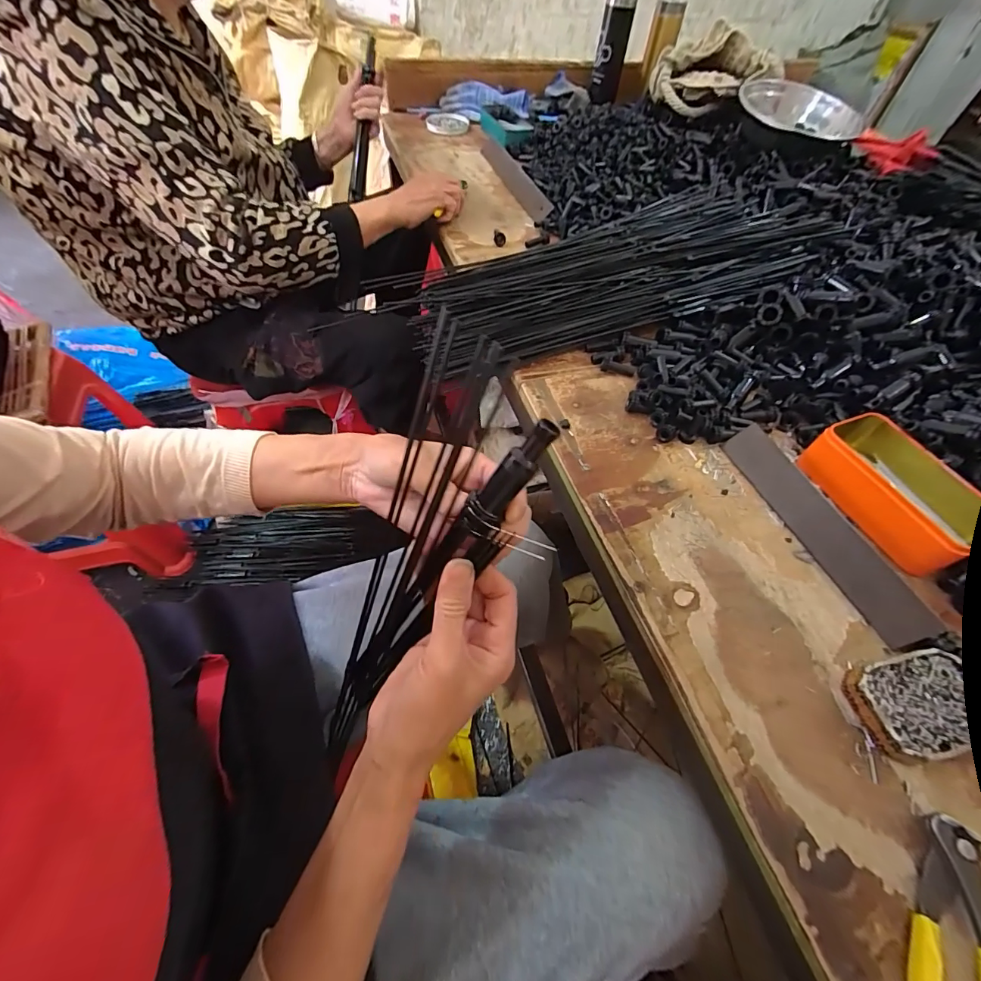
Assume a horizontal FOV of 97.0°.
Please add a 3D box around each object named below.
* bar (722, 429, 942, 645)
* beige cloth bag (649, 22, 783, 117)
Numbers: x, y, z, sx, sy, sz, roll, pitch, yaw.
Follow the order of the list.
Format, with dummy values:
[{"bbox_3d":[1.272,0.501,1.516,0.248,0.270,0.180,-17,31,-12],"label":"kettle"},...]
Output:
[{"bbox_3d":[0.294,0.030,0.392,0.041,0.004,0.218,-31,57,12],"label":"bar"},{"bbox_3d":[0.451,-0.841,0.889,0.240,0.124,0.092,20,57,11],"label":"beige cloth bag"}]

